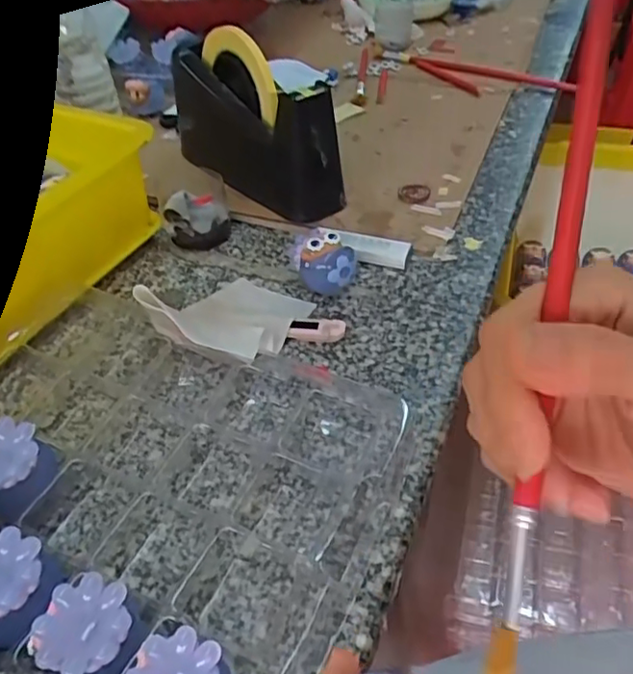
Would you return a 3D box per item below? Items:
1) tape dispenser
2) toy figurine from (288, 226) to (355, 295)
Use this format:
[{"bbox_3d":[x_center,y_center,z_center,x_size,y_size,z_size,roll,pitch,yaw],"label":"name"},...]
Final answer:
[{"bbox_3d":[-0.063,-0.199,0.537,0.066,0.110,0.205,-28,49,-23],"label":"tape dispenser"},{"bbox_3d":[0.004,-0.056,0.451,0.034,0.043,0.053,-20,47,-17],"label":"toy figurine"}]

